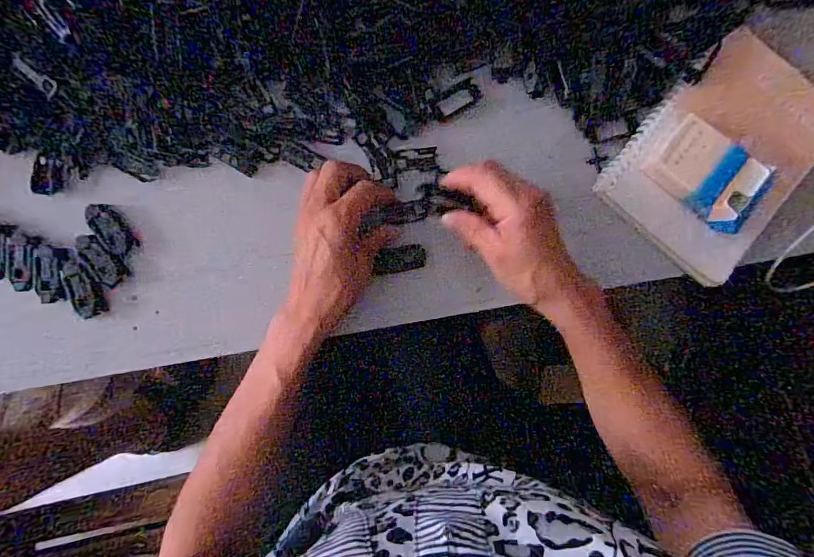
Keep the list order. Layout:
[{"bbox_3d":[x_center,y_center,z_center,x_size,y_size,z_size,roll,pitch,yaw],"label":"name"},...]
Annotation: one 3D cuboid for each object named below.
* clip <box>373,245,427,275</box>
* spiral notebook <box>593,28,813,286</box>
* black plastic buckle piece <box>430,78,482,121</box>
[{"bbox_3d":[-0.005,-0.017,0.377,0.045,0.010,0.022,-9,88,-3],"label":"clip"},{"bbox_3d":[0.292,-0.111,0.384,0.149,0.021,0.205,44,86,0],"label":"spiral notebook"},{"bbox_3d":[0.045,-0.164,0.389,0.046,0.008,0.020,-33,89,-3],"label":"black plastic buckle piece"}]

